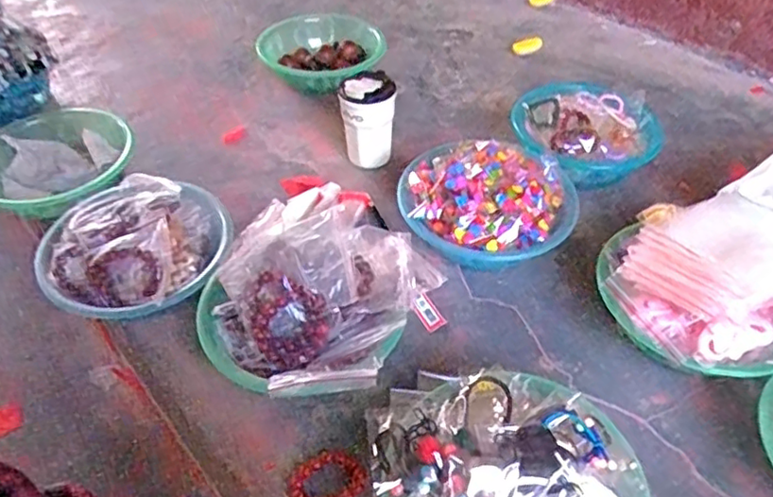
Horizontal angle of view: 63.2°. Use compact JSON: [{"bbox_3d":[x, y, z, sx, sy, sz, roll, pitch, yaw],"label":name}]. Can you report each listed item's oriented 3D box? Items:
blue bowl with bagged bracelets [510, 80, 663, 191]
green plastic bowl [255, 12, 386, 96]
[{"bbox_3d":[0.316,-0.190,1.007,0.215,0.094,0.231,0,45,0],"label":"blue bowl with bagged bracelets"},{"bbox_3d":[-0.109,-0.384,1.202,0.201,0.083,0.198,0,45,0],"label":"green plastic bowl"}]

